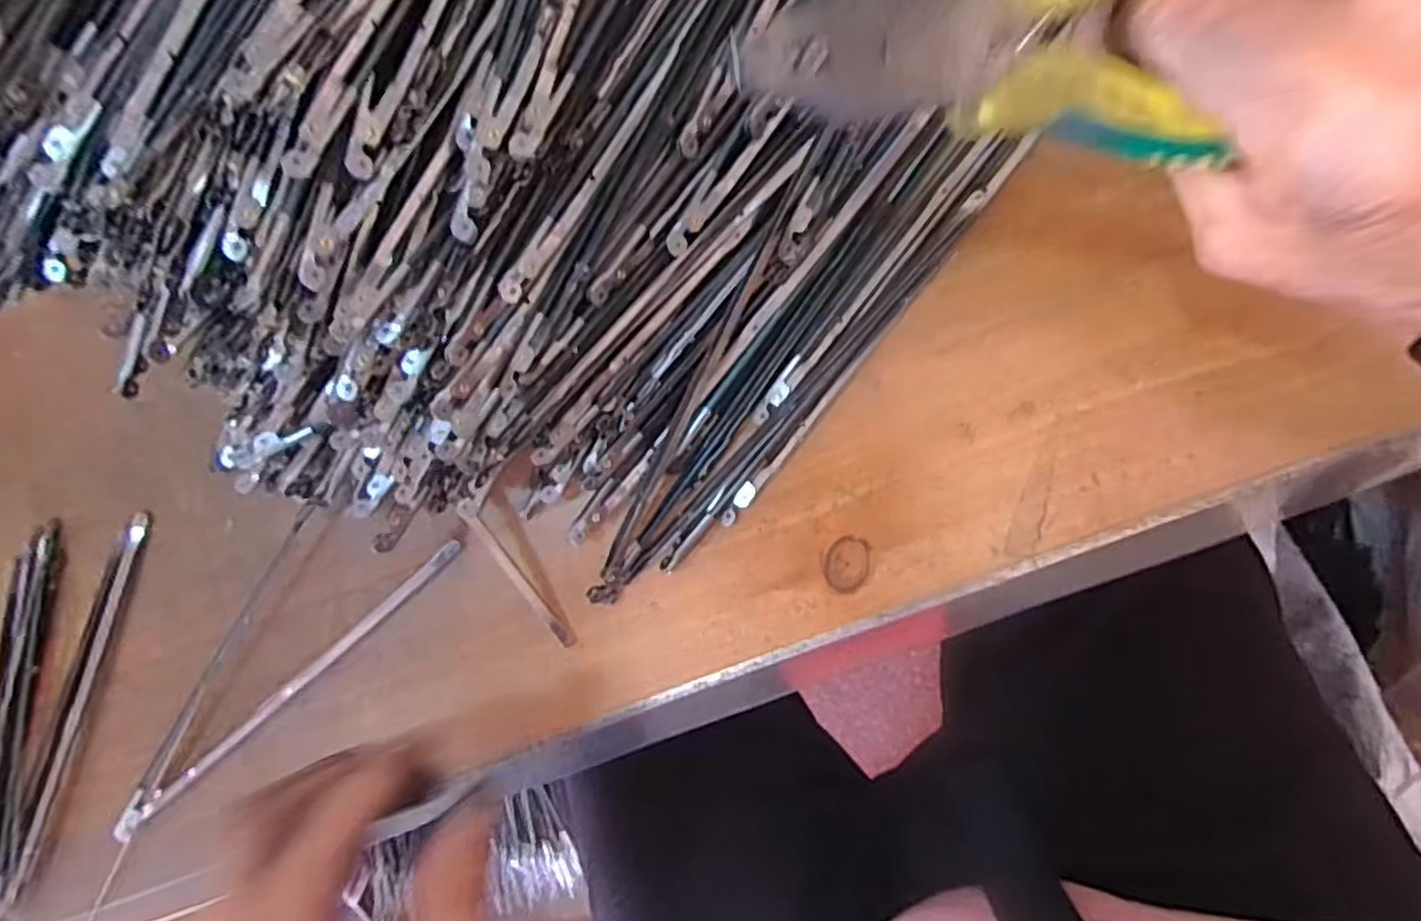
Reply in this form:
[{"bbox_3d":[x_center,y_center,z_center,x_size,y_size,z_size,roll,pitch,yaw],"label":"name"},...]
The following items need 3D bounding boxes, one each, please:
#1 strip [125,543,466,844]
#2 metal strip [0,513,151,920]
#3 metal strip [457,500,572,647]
[{"bbox_3d":[-0.173,0.095,0.290,0.193,0.004,0.007,-40,89,9],"label":"strip"},{"bbox_3d":[-0.270,0.111,0.305,0.009,0.005,0.193,25,97,4],"label":"metal strip"},{"bbox_3d":[-0.072,0.043,0.269,0.006,0.006,0.068,-30,105,9],"label":"metal strip"}]

